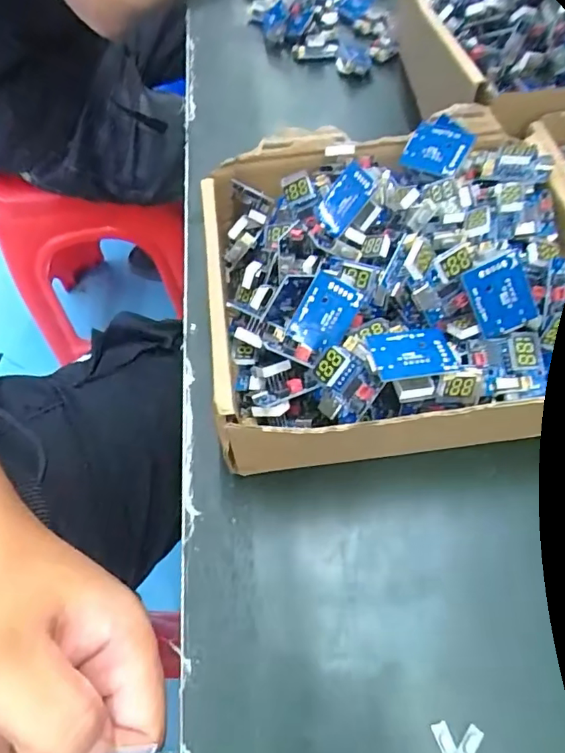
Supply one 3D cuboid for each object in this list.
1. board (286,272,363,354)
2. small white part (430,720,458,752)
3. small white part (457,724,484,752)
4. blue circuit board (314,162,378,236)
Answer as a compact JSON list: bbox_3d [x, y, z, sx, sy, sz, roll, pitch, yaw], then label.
[{"bbox_3d":[0.017,-0.024,0.206,0.021,0.004,0.028,28,97,-11],"label":"board"},{"bbox_3d":[0.055,0.122,0.176,0.005,0.004,0.012,-17,59,-7],"label":"small white part"},{"bbox_3d":[0.062,0.122,0.176,0.005,0.004,0.012,34,67,22],"label":"small white part"},{"bbox_3d":[0.027,-0.076,0.229,0.004,0.028,0.018,-7,57,-51],"label":"blue circuit board"}]

